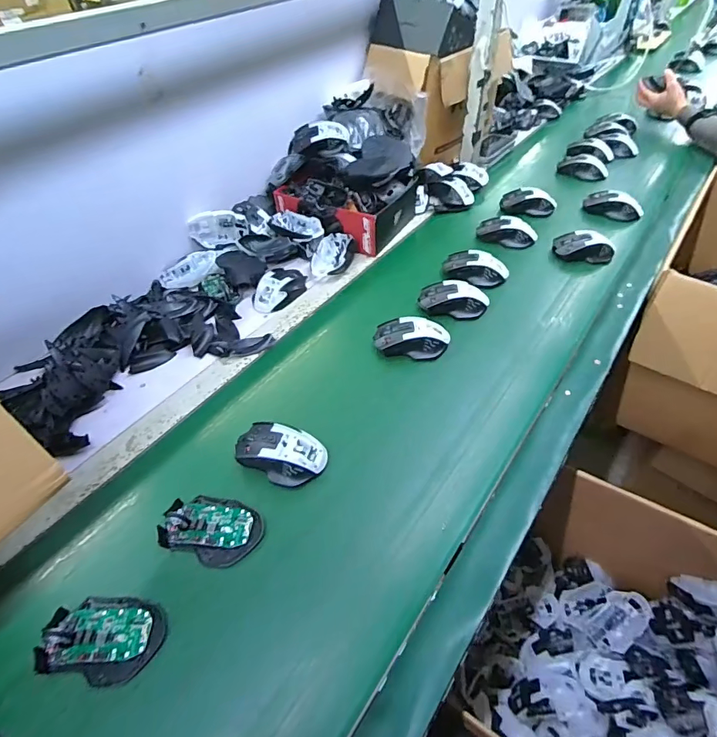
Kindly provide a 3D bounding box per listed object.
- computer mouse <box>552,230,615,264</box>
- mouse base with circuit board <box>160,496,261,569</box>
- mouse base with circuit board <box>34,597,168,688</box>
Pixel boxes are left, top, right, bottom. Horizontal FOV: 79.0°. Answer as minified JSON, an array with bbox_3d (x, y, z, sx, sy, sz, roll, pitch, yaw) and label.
[{"bbox_3d":[0.433,-0.233,0.835,0.111,0.037,0.059,2,48,5],"label":"computer mouse"},{"bbox_3d":[-0.171,0.183,0.503,0.109,0.017,0.073,16,51,16],"label":"mouse base with circuit board"},{"bbox_3d":[-0.253,0.266,0.431,0.110,0.021,0.072,6,49,8],"label":"mouse base with circuit board"}]

